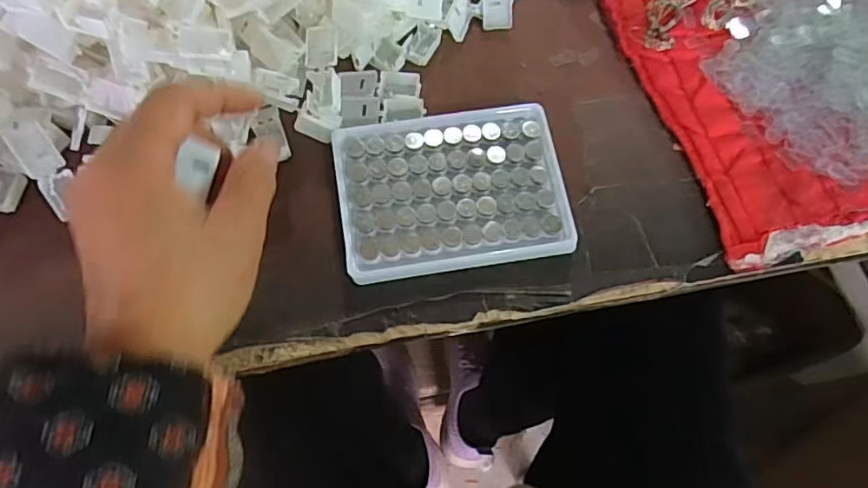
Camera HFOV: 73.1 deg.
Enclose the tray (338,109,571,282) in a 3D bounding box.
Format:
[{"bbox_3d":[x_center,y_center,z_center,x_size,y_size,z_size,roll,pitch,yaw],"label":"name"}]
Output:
[{"bbox_3d":[0.010,-0.031,0.349,0.128,0.018,0.096,-9,72,-3],"label":"tray"}]

